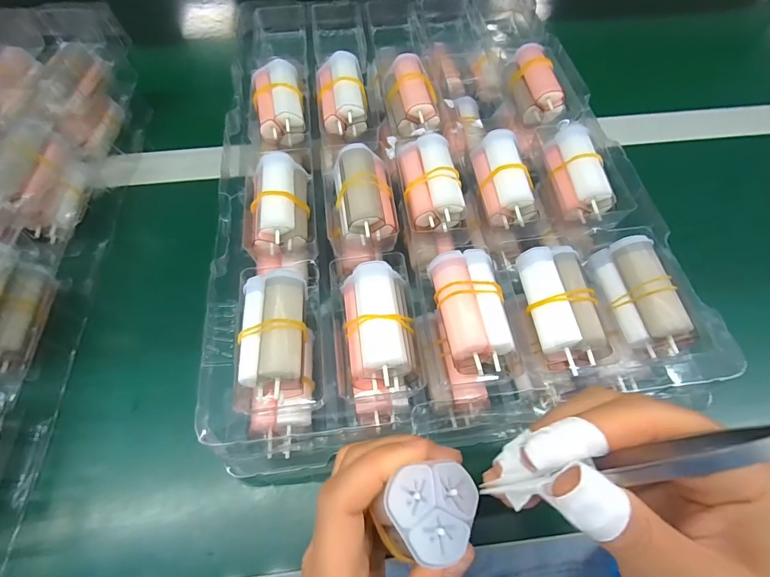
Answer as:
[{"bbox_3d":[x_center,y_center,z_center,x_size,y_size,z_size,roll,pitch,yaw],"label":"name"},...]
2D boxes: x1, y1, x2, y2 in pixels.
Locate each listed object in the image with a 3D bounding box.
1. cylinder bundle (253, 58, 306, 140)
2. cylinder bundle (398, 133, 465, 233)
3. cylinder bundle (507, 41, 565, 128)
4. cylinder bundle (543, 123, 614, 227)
[{"bbox_3d":[-0.081,-0.145,0.304,0.035,0.024,0.065,-14,62,-6],"label":"cylinder bundle"},{"bbox_3d":[0.031,-0.073,0.266,0.035,0.020,0.065,-9,62,-4],"label":"cylinder bundle"},{"bbox_3d":[0.123,-0.163,0.321,0.033,0.030,0.065,-17,65,29],"label":"cylinder bundle"},{"bbox_3d":[0.134,-0.081,0.273,0.030,0.025,0.067,-4,62,-1],"label":"cylinder bundle"}]

